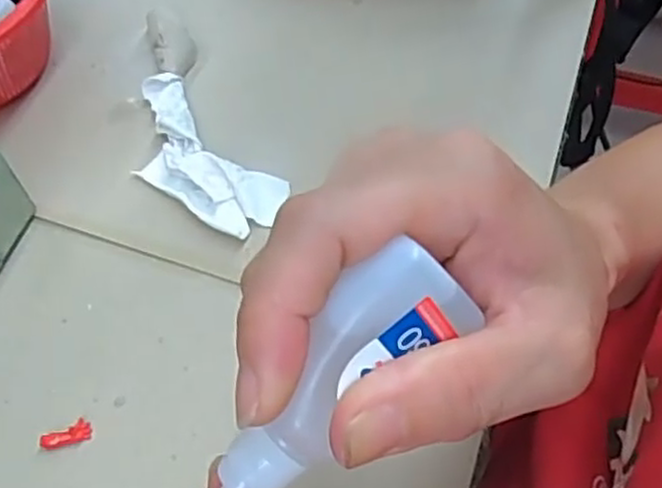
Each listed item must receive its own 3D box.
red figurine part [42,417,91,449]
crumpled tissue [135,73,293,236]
[{"bbox_3d":[-0.128,0.092,0.355,0.024,0.006,0.010,-20,63,-13],"label":"red figurine part"},{"bbox_3d":[-0.080,-0.051,0.431,0.057,0.016,0.118,-38,68,-21],"label":"crumpled tissue"}]

